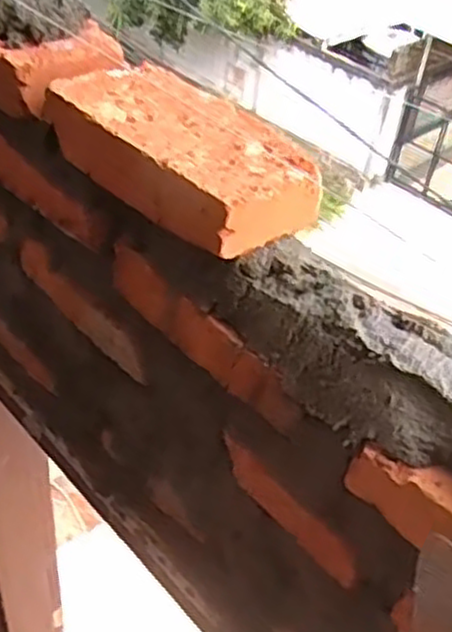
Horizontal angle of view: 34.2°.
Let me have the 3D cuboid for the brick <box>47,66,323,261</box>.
[{"bbox_3d":[-0.030,-0.116,0.515,0.102,0.043,0.188,-29,53,-33],"label":"brick"}]

